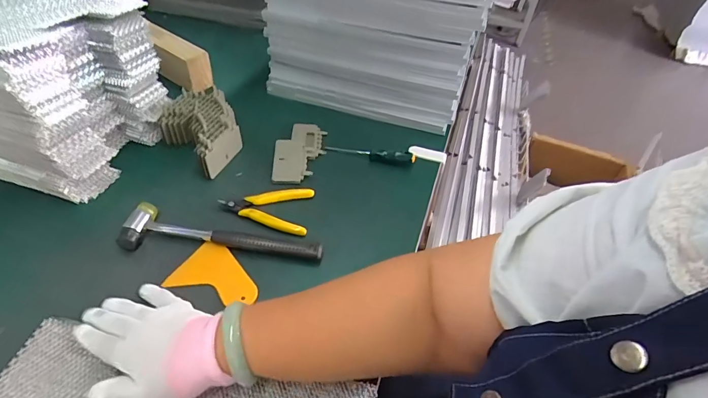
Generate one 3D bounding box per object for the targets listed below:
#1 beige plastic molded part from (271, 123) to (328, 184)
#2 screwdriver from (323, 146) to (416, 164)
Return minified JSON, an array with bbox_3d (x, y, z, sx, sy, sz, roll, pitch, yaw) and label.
[{"bbox_3d":[-0.083,-0.075,0.621,0.073,0.012,0.137,12,44,-12],"label":"beige plastic molded part"},{"bbox_3d":[0.024,-0.073,0.628,0.143,0.019,0.017,11,44,5],"label":"screwdriver"}]

